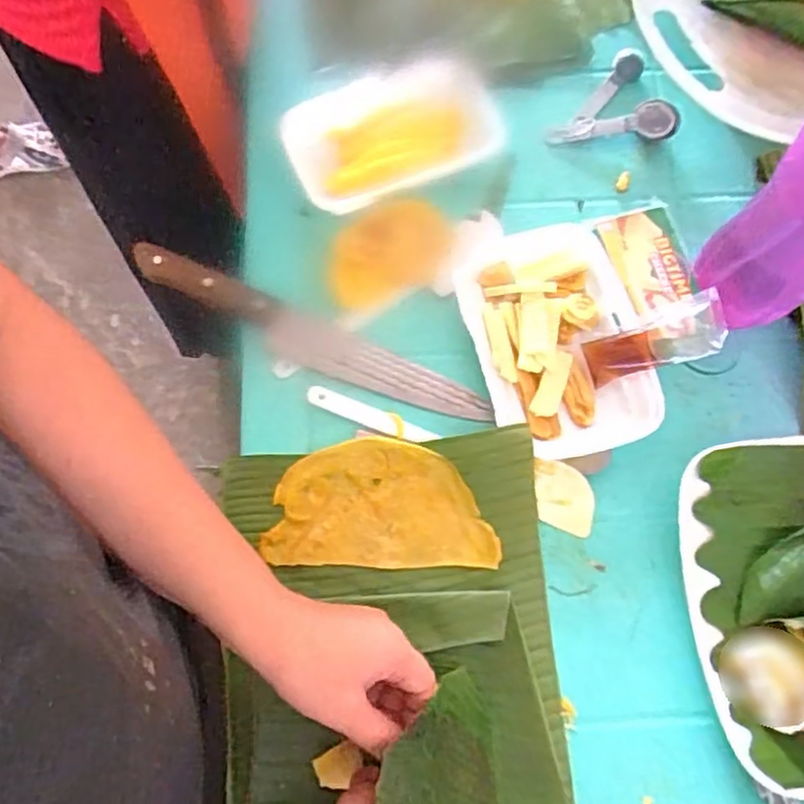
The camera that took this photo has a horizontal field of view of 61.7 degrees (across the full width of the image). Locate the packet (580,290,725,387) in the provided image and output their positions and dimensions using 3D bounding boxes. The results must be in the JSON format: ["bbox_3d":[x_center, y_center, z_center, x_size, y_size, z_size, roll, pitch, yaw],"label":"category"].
[{"bbox_3d":[0.190,-0.043,0.506,0.101,0.020,0.042,-22,71,24],"label":"packet"}]

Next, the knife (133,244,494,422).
[{"bbox_3d":[-0.074,-0.053,0.532,0.301,0.023,0.039,22,73,6],"label":"knife"}]

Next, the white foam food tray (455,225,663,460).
[{"bbox_3d":[0.119,-0.049,0.532,0.124,0.026,0.185,-14,72,-5],"label":"white foam food tray"}]

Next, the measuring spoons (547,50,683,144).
[{"bbox_3d":[0.201,-0.257,0.603,0.082,0.016,0.119,38,75,11],"label":"measuring spoons"}]

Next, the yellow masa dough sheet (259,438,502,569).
[{"bbox_3d":[-0.014,0.075,0.500,0.163,0.008,0.091,1,72,-1],"label":"yellow masa dough sheet"}]

